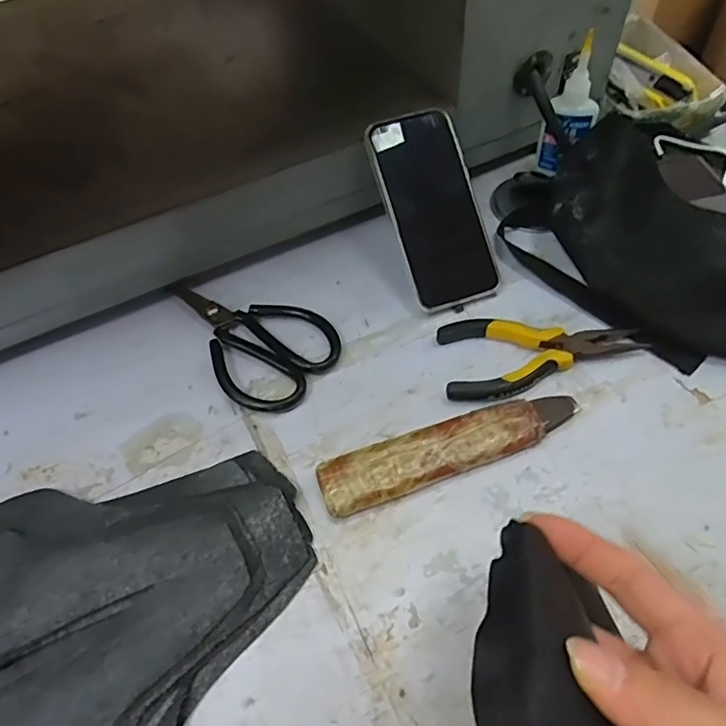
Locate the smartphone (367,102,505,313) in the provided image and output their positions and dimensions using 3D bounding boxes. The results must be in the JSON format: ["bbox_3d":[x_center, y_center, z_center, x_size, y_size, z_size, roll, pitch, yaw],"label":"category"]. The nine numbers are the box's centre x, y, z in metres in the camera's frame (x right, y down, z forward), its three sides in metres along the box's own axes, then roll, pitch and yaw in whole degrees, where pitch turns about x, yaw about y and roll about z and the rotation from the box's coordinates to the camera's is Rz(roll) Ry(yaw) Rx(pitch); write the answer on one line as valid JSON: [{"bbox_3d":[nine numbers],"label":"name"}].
[{"bbox_3d":[0.060,-0.129,0.465,0.078,0.014,0.160,-20,93,-10],"label":"smartphone"}]

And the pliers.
[{"bbox_3d":[0.139,-0.007,0.426,0.153,0.015,0.068,-5,54,1],"label":"pliers"}]

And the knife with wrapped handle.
[{"bbox_3d":[0.062,0.060,0.387,0.186,0.018,0.039,-18,55,-8],"label":"knife with wrapped handle"}]

